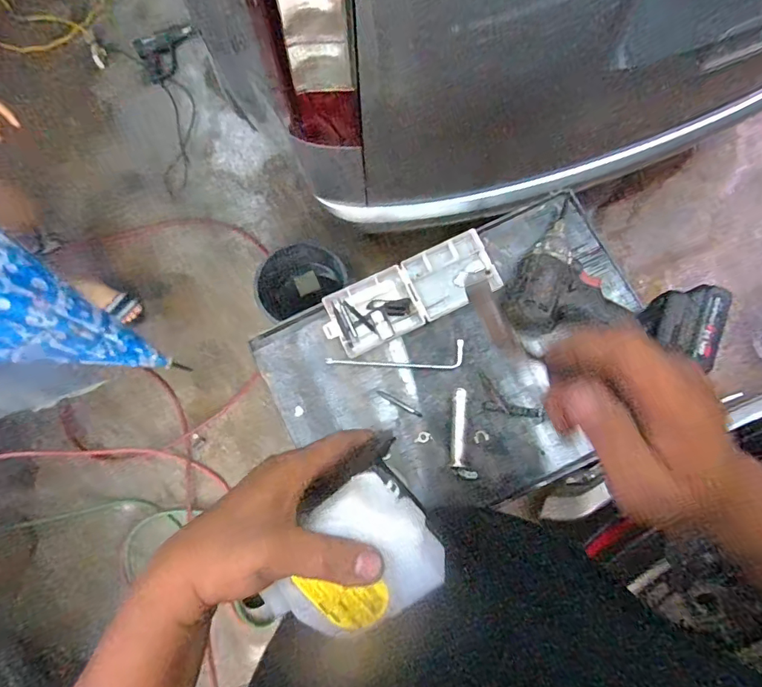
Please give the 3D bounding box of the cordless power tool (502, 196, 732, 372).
[{"bbox_3d":[0.281,-0.048,0.569,0.235,0.061,0.184,35,81,8],"label":"cordless power tool"}]

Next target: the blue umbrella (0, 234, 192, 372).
[{"bbox_3d":[-0.726,-0.058,0.913,0.181,0.638,0.271,9,75,41],"label":"blue umbrella"}]

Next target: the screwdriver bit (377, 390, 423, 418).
[{"bbox_3d":[0.024,0.077,0.593,0.063,0.004,0.007,29,80,7],"label":"screwdriver bit"}]

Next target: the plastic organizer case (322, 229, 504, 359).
[{"bbox_3d":[0.039,-0.065,0.608,0.226,0.019,0.086,-25,78,-4],"label":"plastic organizer case"}]

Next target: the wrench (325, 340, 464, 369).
[{"bbox_3d":[0.020,0.022,0.599,0.177,0.009,0.034,-6,77,0],"label":"wrench"}]

